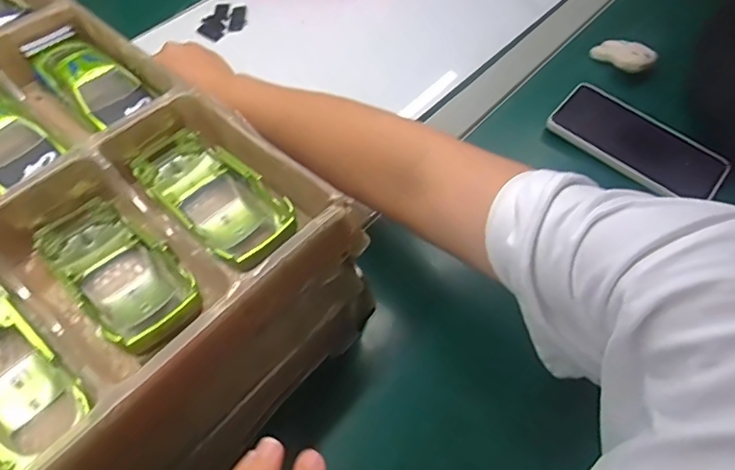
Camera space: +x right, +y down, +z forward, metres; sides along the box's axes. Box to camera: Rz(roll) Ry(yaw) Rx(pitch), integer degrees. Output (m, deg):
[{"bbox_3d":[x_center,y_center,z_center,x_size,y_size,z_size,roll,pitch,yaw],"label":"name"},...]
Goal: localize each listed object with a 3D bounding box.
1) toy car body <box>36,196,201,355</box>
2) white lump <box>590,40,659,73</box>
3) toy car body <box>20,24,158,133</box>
[{"bbox_3d":[-0.146,0.025,0.317,0.133,0.030,0.054,30,62,35],"label":"toy car body"},{"bbox_3d":[0.311,-0.219,0.639,0.076,0.024,0.043,11,59,8],"label":"white lump"},{"bbox_3d":[-0.214,-0.122,0.405,0.111,0.024,0.048,36,65,21],"label":"toy car body"}]

